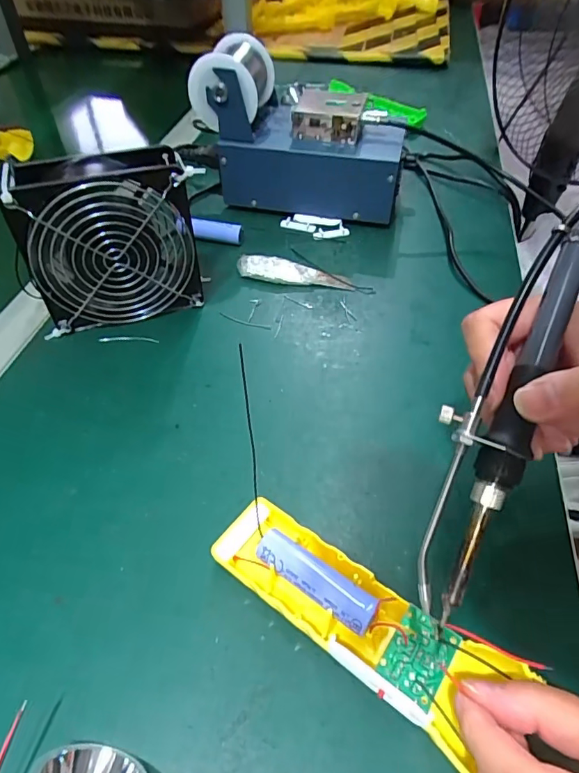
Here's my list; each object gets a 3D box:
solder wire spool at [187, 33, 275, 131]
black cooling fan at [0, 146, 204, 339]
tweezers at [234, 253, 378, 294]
[{"bbox_3d":[-0.056,-0.304,0.471,0.069,0.064,0.088,11,50,8],"label":"solder wire spool"},{"bbox_3d":[-0.135,-0.110,0.370,0.126,0.122,0.048,-15,51,-14],"label":"black cooling fan"},{"bbox_3d":[0.013,-0.105,0.439,0.123,0.014,0.024,8,49,6],"label":"tweezers"}]

